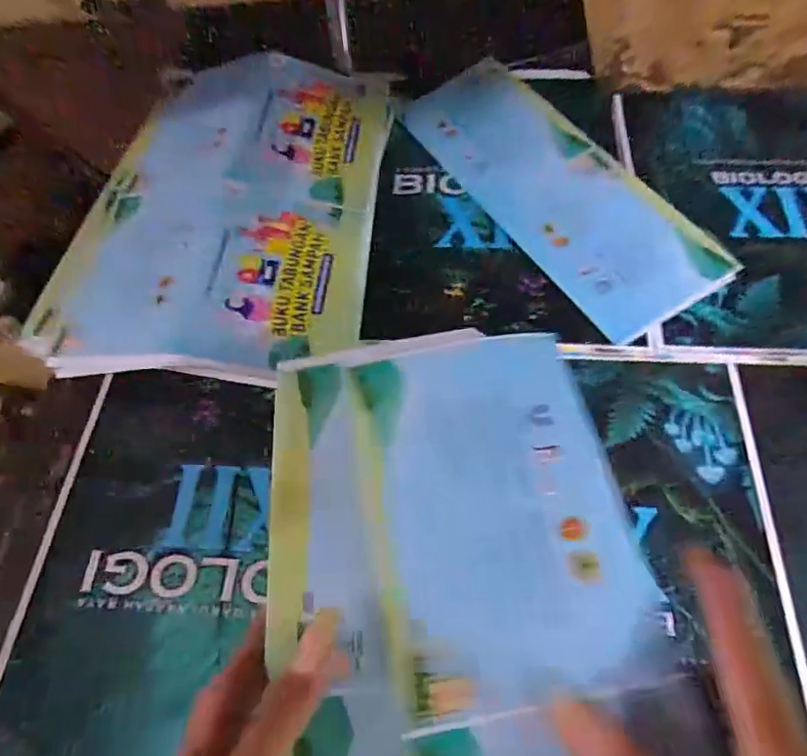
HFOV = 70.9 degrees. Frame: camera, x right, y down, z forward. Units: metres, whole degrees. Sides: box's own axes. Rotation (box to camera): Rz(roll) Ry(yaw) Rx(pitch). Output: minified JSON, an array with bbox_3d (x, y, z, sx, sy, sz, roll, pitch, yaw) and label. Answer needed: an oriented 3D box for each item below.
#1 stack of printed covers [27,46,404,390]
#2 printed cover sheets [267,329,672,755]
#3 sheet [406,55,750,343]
[{"bbox_3d":[-0.138,-0.140,0.447,0.229,0.056,0.314,3,61,5],"label":"stack of printed covers"},{"bbox_3d":[0.025,0.118,0.210,0.150,0.024,0.299,-6,62,0],"label":"printed cover sheets"},{"bbox_3d":[0.116,-0.157,0.459,0.103,0.026,0.290,-29,63,-12],"label":"sheet"}]

